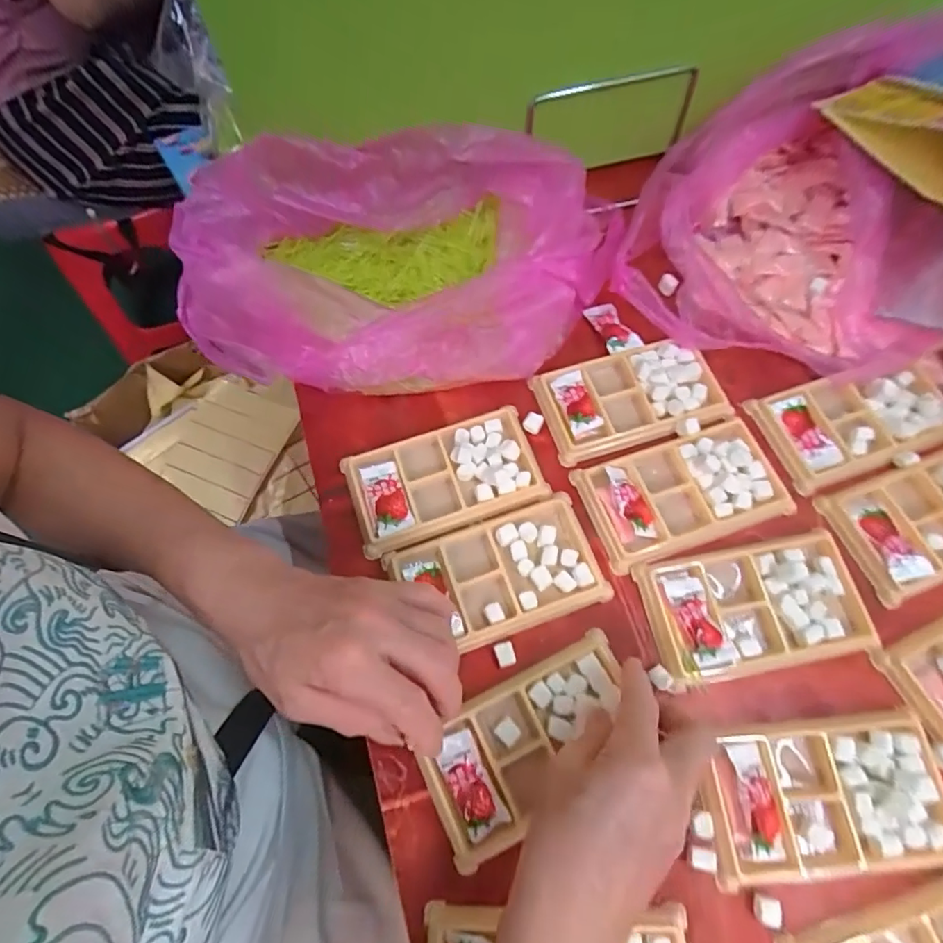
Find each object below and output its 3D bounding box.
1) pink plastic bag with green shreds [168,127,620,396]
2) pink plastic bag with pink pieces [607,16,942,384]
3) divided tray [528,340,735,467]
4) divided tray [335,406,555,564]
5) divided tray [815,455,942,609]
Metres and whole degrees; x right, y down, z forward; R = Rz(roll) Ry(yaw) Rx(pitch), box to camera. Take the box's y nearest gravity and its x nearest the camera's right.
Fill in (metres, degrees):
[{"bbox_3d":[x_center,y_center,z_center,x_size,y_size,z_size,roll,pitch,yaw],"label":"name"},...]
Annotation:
[{"bbox_3d":[-0.056,-0.173,0.434,0.335,0.083,0.213,5,66,5],"label":"pink plastic bag with green shreds"},{"bbox_3d":[0.281,-0.224,0.442,0.268,0.085,0.293,19,68,11],"label":"pink plastic bag with pink pieces"},{"bbox_3d":[0.122,-0.057,0.426,0.135,0.020,0.080,-18,66,-5],"label":"divided tray"},{"bbox_3d":[-0.020,0.004,0.397,0.137,0.013,0.076,-17,66,-5],"label":"divided tray"},{"bbox_3d":[0.322,0.031,0.378,0.132,0.023,0.075,-19,66,-5],"label":"divided tray"}]

